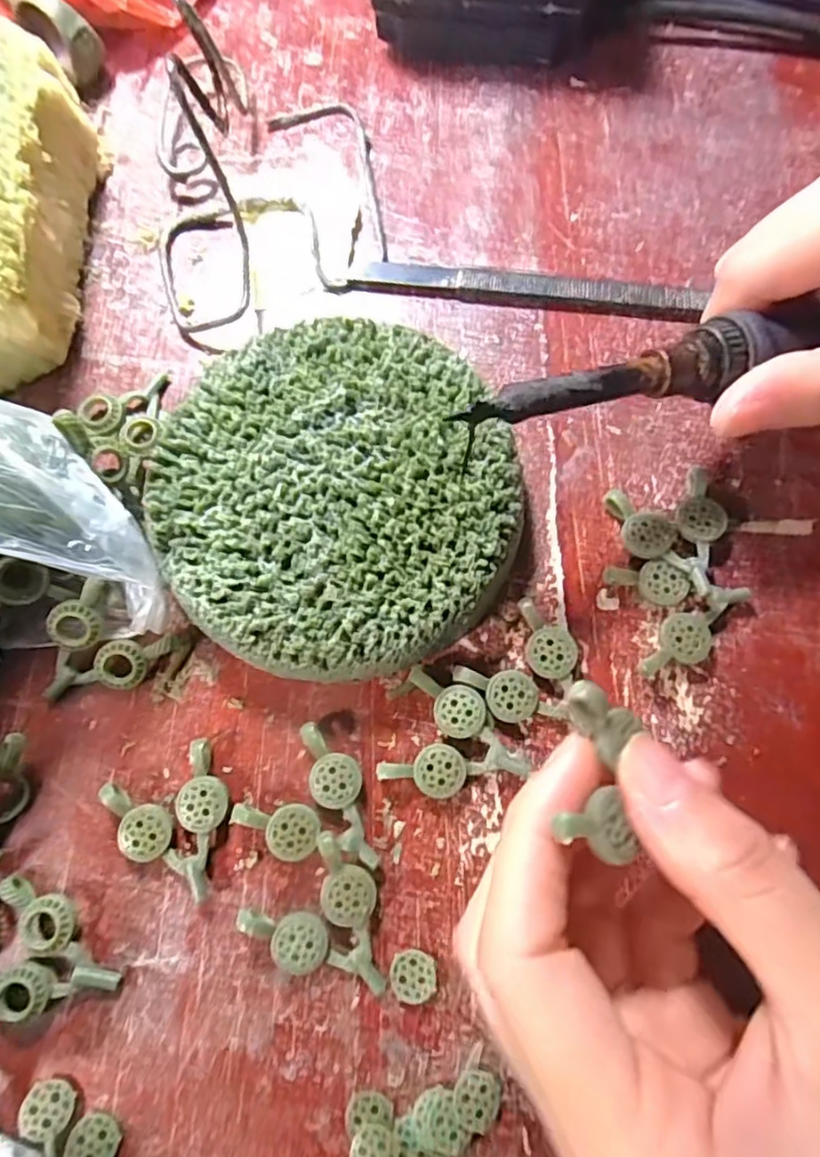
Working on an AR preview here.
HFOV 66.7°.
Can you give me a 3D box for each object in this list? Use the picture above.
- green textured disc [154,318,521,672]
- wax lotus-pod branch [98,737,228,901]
[{"bbox_3d":[-0.021,-0.023,0.179,0.097,0.025,0.099,0,75,1],"label":"green textured disc"},{"bbox_3d":[-0.061,0.066,0.166,0.029,0.008,0.036,-28,77,-6],"label":"wax lotus-pod branch"}]

